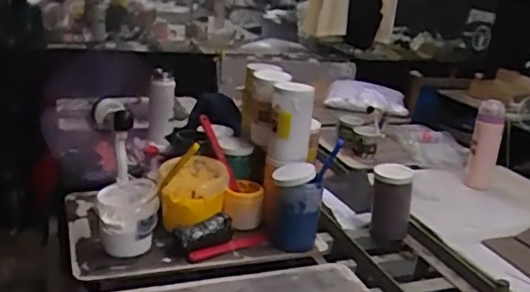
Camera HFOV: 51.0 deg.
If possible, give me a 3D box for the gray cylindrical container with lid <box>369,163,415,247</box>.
[{"bbox_3d":[0.313,0.135,1.378,0.104,0.166,0.109,10,19,13],"label":"gray cylindrical container with lid"}]

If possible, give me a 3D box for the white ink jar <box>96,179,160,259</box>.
[{"bbox_3d":[-0.298,0.154,1.211,0.123,0.122,0.151,3,19,-11],"label":"white ink jar"}]

